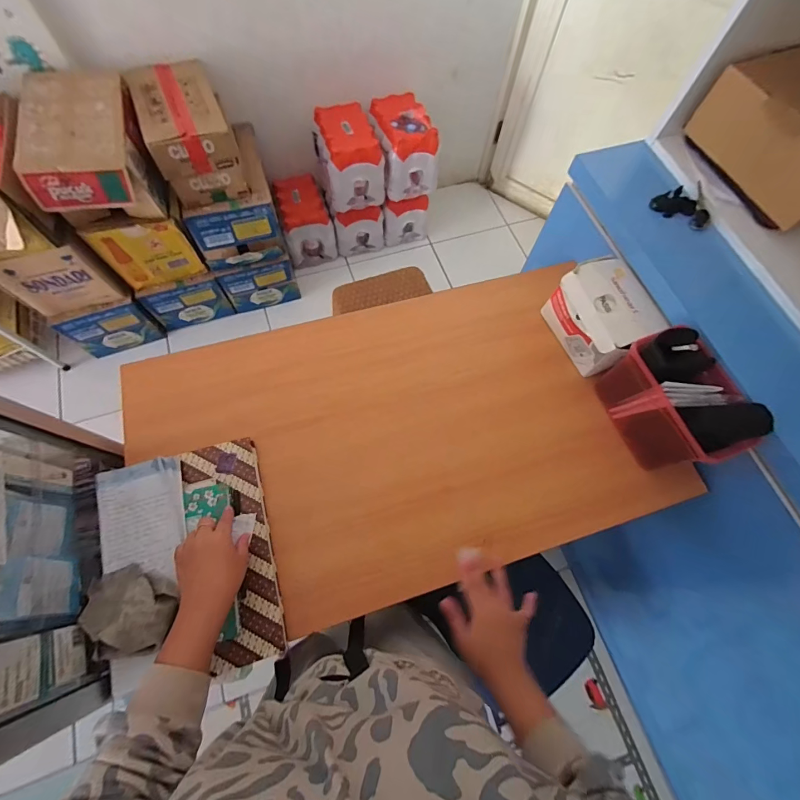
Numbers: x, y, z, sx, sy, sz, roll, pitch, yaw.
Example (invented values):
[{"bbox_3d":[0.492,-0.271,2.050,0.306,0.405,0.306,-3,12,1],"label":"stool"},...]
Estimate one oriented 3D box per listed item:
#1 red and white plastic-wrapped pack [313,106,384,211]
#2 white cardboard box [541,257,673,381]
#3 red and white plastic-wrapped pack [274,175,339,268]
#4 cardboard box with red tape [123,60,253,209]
[{"bbox_3d":[-0.193,-0.904,1.411,0.214,0.242,0.290,-19,71,-10],"label":"red and white plastic-wrapped pack"},{"bbox_3d":[0.357,-0.150,0.661,0.133,0.100,0.163,-27,73,-12],"label":"white cardboard box"},{"bbox_3d":[-0.401,-0.758,1.572,0.197,0.212,0.299,-18,71,-9],"label":"red and white plastic-wrapped pack"},{"bbox_3d":[-0.641,-0.824,1.144,0.213,0.201,0.421,-23,72,-11],"label":"cardboard box with red tape"}]

